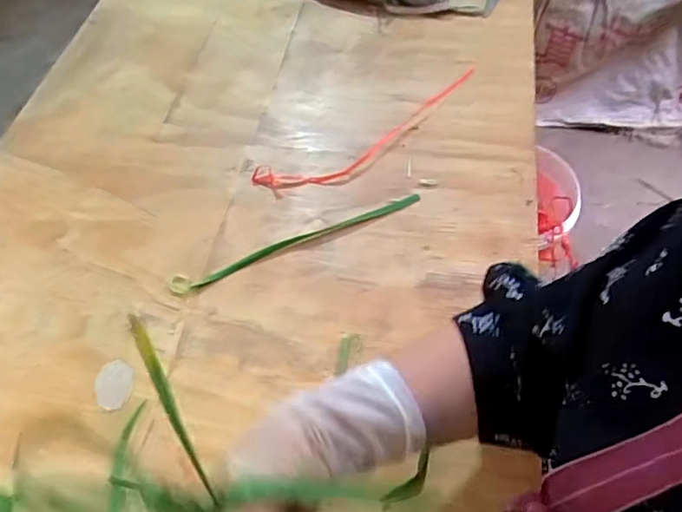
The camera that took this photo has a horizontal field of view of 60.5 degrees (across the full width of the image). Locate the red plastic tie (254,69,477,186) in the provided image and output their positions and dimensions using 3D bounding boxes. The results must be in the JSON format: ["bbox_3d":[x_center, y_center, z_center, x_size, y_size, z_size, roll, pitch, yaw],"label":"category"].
[{"bbox_3d":[0.046,-0.138,0.651,0.303,0.013,0.059,-29,62,-18],"label":"red plastic tie"}]

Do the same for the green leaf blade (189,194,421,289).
[{"bbox_3d":[-0.030,-0.017,0.568,0.237,0.009,0.014,-22,56,-10],"label":"green leaf blade"}]

